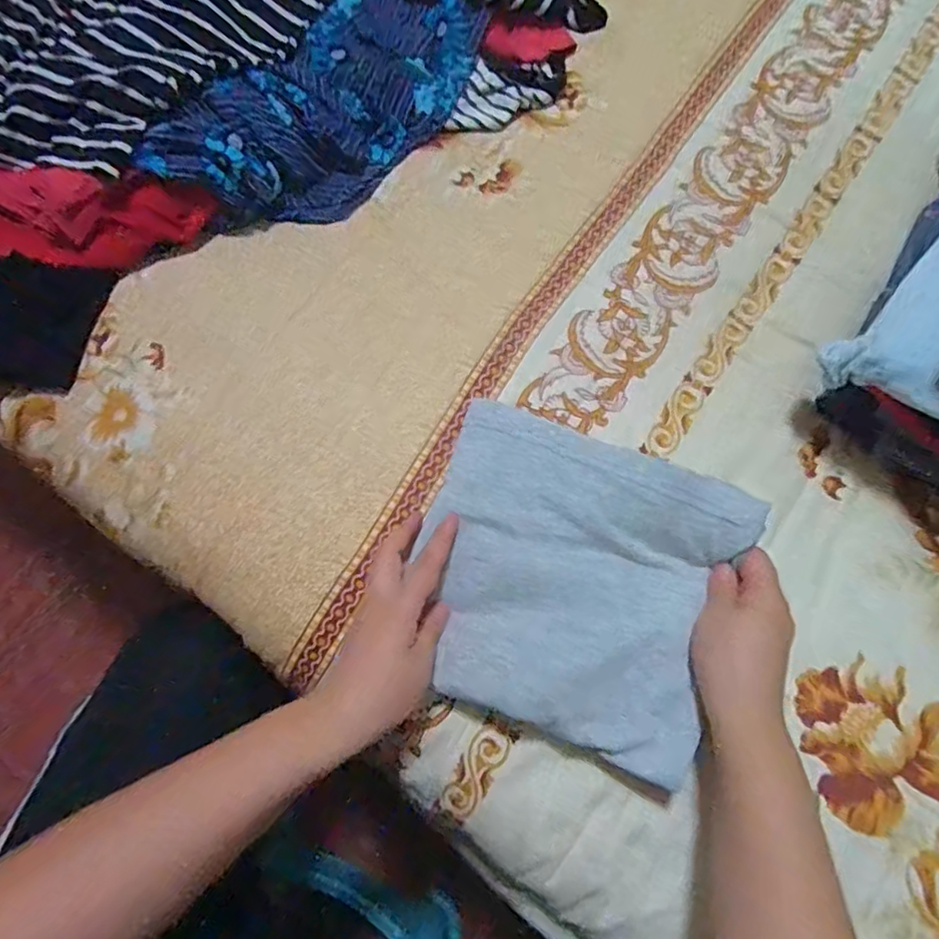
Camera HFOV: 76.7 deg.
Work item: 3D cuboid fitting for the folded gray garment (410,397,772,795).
[{"bbox_3d":[0.069,0.073,0.403,0.211,0.021,0.195,21,75,7],"label":"folded gray garment"}]

